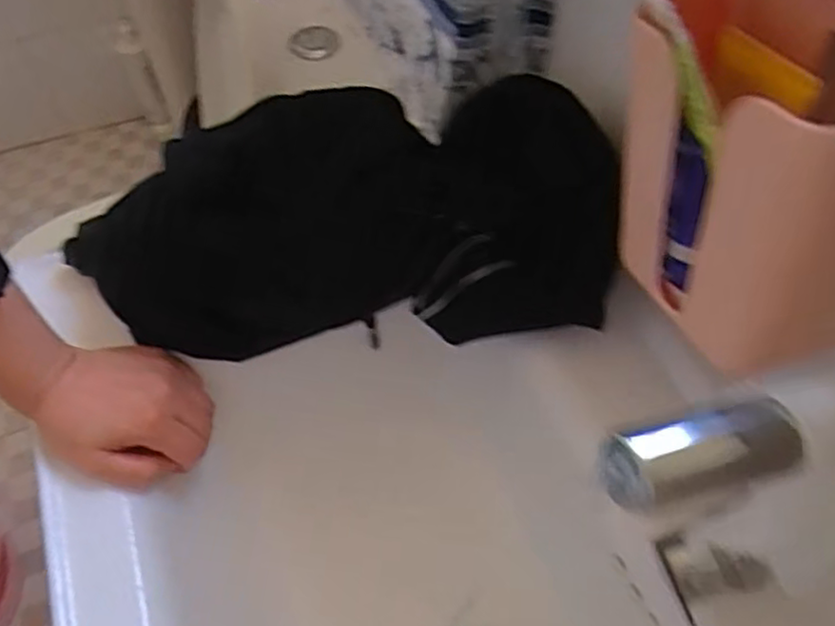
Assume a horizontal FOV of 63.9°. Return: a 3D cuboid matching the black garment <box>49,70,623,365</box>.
[{"bbox_3d":[-0.056,-0.072,0.497,0.379,0.116,0.170,-6,58,-2],"label":"black garment"}]

